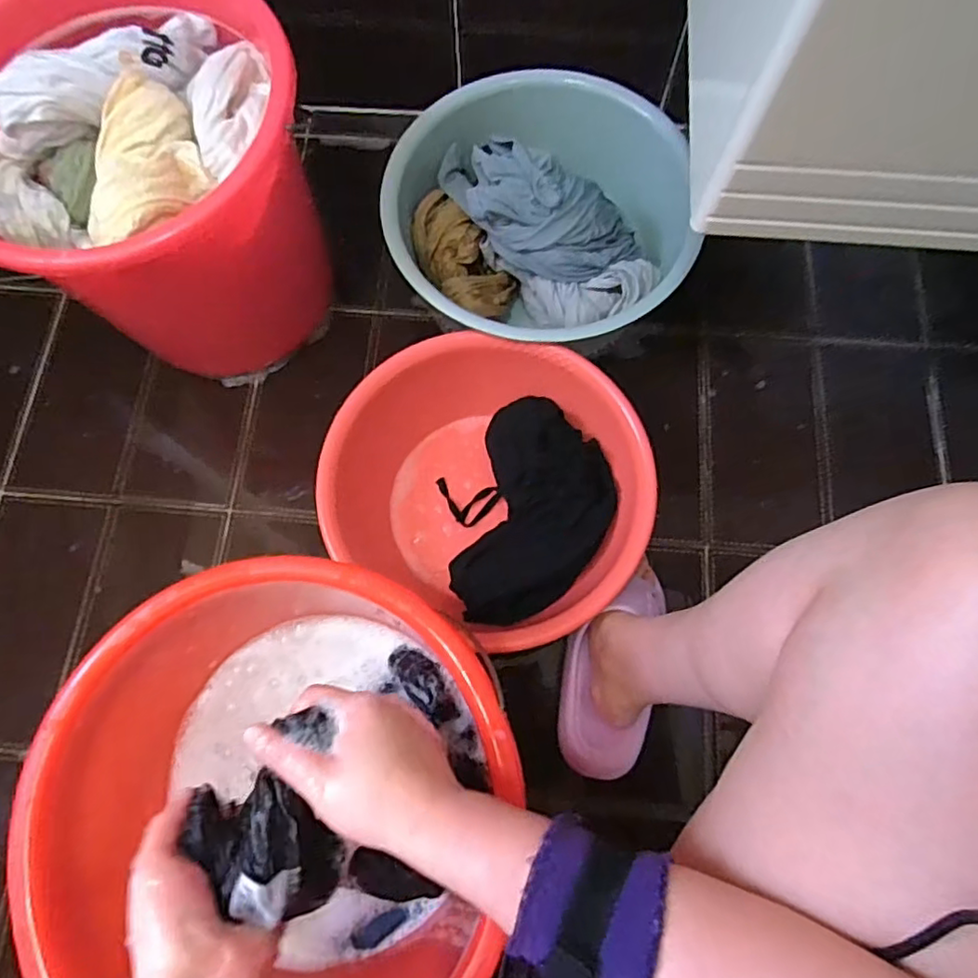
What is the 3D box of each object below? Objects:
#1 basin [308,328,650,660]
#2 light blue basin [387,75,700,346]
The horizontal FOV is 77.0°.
[{"bbox_3d":[0.007,-0.002,0.718,0.351,0.136,0.315,29,77,9],"label":"basin"},{"bbox_3d":[0.061,-0.329,0.782,0.368,0.160,0.339,-7,74,0],"label":"light blue basin"}]

